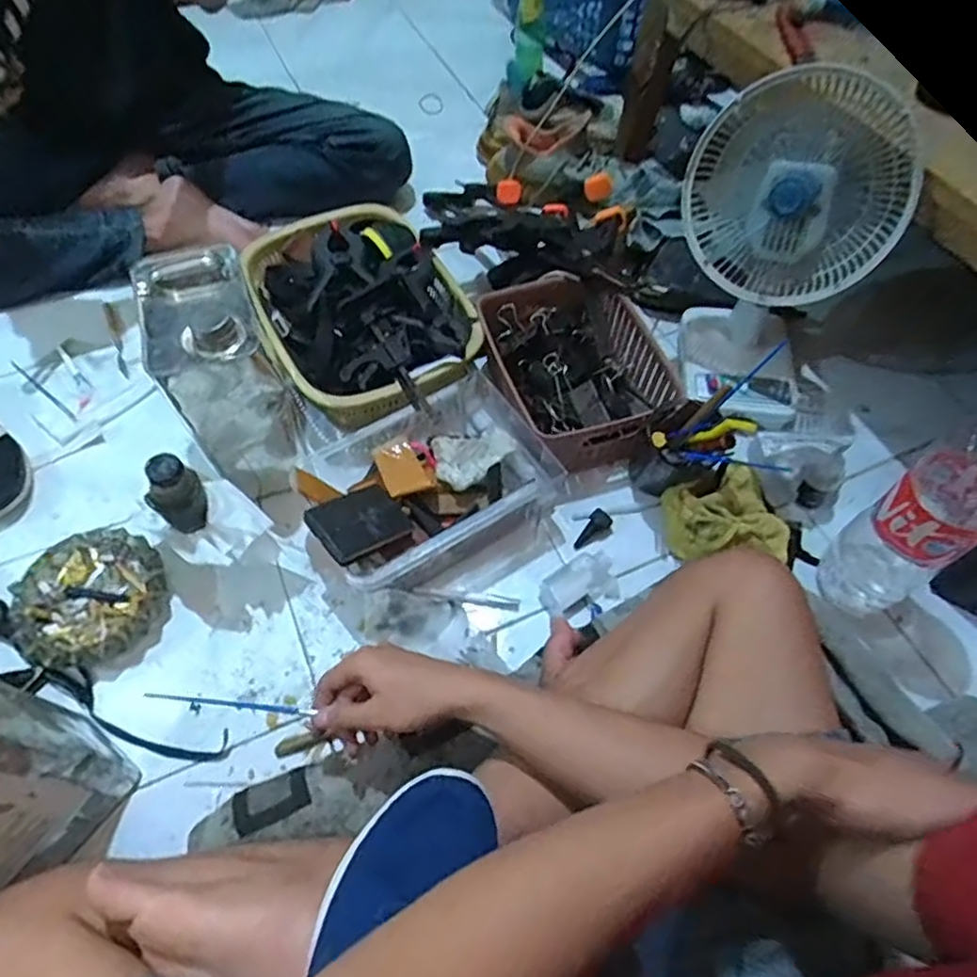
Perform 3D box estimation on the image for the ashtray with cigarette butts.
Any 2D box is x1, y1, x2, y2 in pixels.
[{"bbox_3d":[-0.421,0.117,0.687,0.145,0.034,0.145,0,59,-1],"label":"ashtray with cigarette butts"}]

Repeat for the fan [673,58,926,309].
[{"bbox_3d":[0.340,-0.322,0.720,0.225,0.199,0.157,23,61,13],"label":"fan"}]

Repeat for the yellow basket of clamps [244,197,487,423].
[{"bbox_3d":[-0.164,-0.228,0.859,0.236,0.108,0.358,-23,62,-14],"label":"yellow basket of clamps"}]

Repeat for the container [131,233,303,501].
[{"bbox_3d":[-0.284,-0.119,0.720,0.114,0.245,0.158,-23,62,-14],"label":"container"}]

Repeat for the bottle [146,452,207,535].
[{"bbox_3d":[-0.301,0.004,0.621,0.035,0.092,0.038,3,59,1],"label":"bottle"}]

